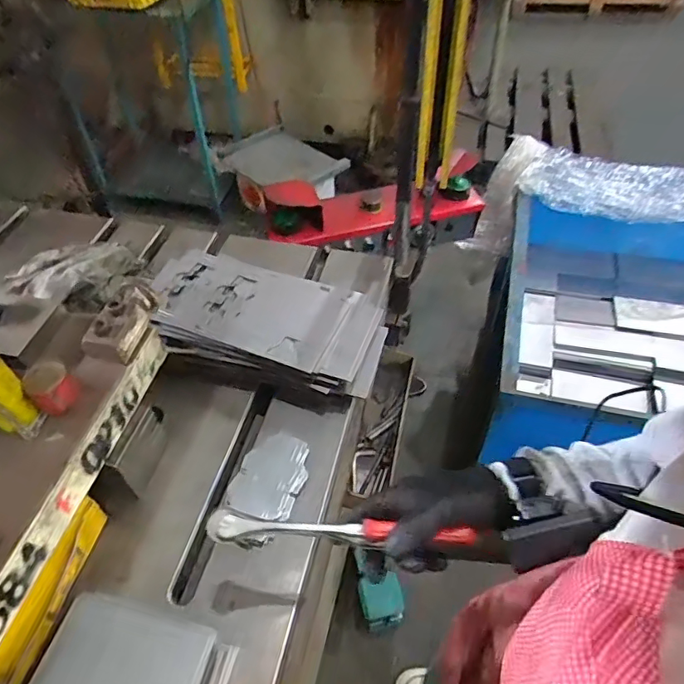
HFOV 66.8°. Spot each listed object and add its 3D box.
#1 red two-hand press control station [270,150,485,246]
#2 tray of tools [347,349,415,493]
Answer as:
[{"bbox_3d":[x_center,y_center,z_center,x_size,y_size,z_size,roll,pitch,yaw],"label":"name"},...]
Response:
[{"bbox_3d":[0.089,-0.352,1.297,0.550,0.123,0.122,-13,50,-8],"label":"red two-hand press control station"},{"bbox_3d":[0.074,0.146,0.938,0.077,0.039,0.313,8,51,10],"label":"tray of tools"}]

